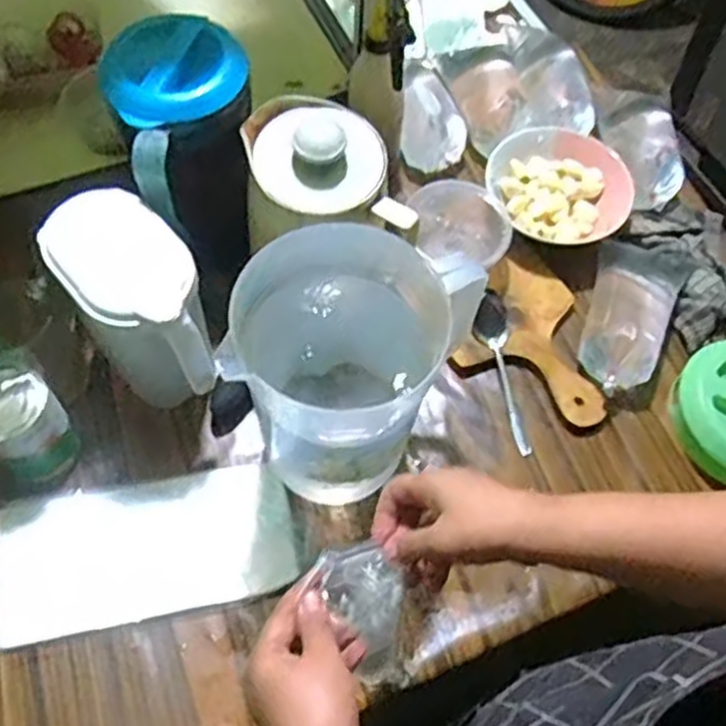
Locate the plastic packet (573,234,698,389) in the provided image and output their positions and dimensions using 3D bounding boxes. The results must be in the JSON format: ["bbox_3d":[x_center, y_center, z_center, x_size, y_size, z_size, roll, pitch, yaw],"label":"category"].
[{"bbox_3d":[0.289,-0.058,0.820,0.091,0.046,0.187,20,63,10],"label":"plastic packet"}]

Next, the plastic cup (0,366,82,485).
[{"bbox_3d":[-0.309,0.061,0.708,0.075,0.100,0.076,0,61,0],"label":"plastic cup"}]

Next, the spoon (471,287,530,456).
[{"bbox_3d":[0.146,0.010,0.796,0.032,0.032,0.171,-11,79,-7],"label":"spoon"}]

